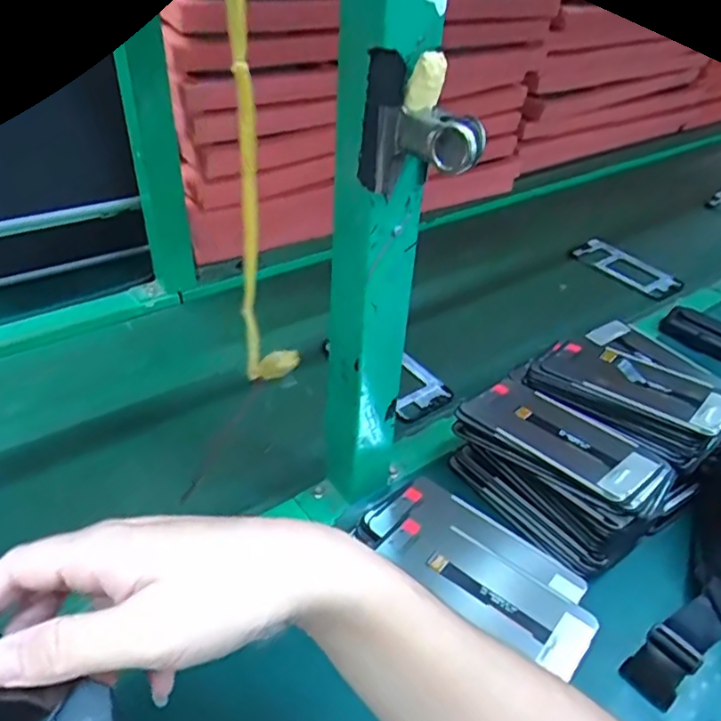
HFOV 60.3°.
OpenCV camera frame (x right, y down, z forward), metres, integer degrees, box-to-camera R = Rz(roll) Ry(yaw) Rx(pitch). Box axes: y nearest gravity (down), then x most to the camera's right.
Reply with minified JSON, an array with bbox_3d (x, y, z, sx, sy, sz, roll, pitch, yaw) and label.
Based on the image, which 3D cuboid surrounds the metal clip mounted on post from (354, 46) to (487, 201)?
[{"bbox_3d":[0.033,-0.120,0.328,0.067,0.072,0.020,27,43,24],"label":"metal clip mounted on post"}]

